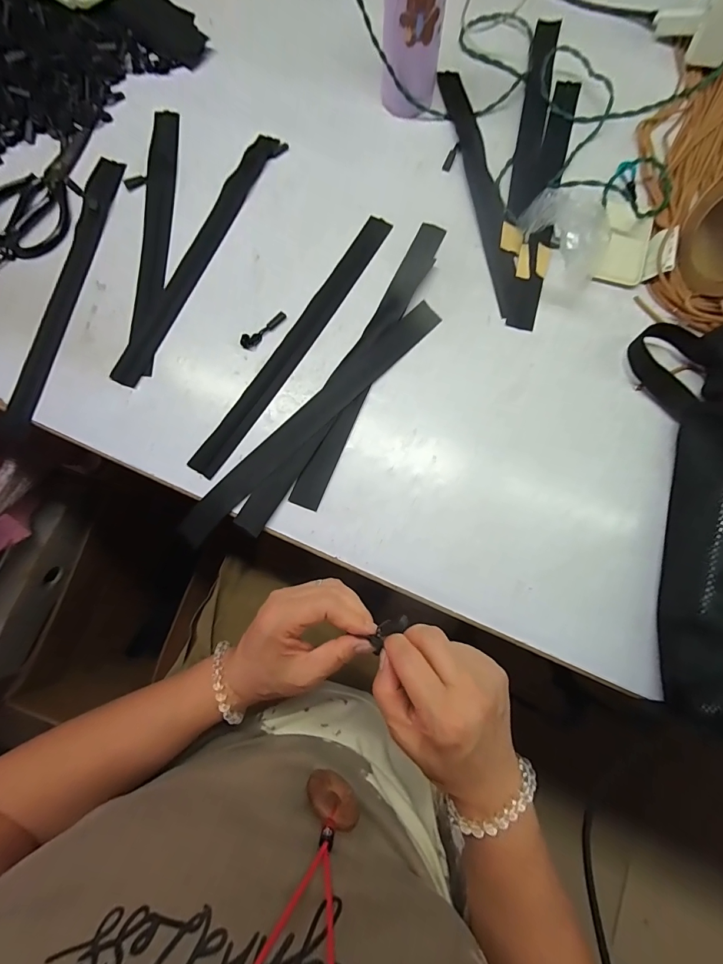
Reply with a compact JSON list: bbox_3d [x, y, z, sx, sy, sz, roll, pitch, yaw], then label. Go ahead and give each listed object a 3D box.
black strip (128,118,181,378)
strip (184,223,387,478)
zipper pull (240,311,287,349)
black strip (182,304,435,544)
[{"bbox_3d":[-0.241,-0.289,0.443,0.035,0.007,0.349,0,80,-1],"label":"black strip"},{"bbox_3d":[-0.069,-0.156,0.418,0.033,0.004,0.352,32,81,7],"label":"strip"},{"bbox_3d":[-0.107,-0.166,0.416,0.058,0.005,0.014,-36,81,-6],"label":"zipper pull"},{"bbox_3d":[-0.050,-0.067,0.398,0.350,0.005,0.033,-44,81,-7],"label":"black strip"}]

